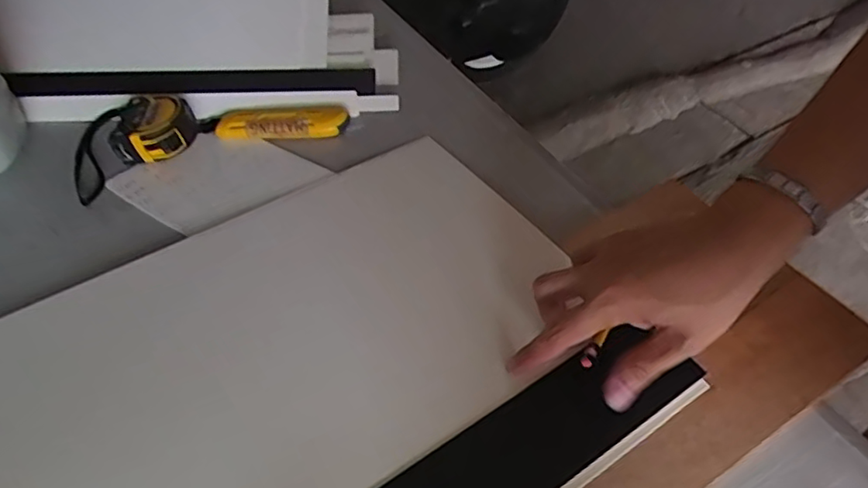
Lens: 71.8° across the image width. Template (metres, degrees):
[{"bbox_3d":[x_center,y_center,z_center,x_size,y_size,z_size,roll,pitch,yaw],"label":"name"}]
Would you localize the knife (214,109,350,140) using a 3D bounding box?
[{"bbox_3d":[-0.150,-0.119,0.596,0.129,0.019,0.032,-1,47,1],"label":"knife"}]

